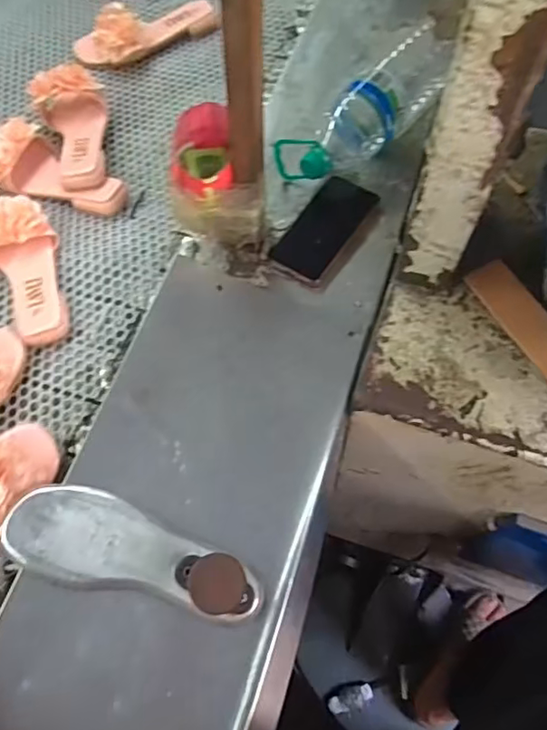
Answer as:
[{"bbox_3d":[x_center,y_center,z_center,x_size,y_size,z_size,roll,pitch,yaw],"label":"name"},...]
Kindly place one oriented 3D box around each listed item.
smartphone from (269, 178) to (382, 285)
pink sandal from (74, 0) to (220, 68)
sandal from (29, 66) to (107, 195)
[{"bbox_3d":[0.068,-0.179,0.722,0.074,0.011,0.175,30,68,15],"label":"smartphone"},{"bbox_3d":[-0.203,-0.555,0.911,0.243,0.061,0.088,-25,66,-11],"label":"pink sandal"},{"bbox_3d":[-0.276,-0.339,0.789,0.104,0.082,0.198,-18,64,-7],"label":"sandal"}]

